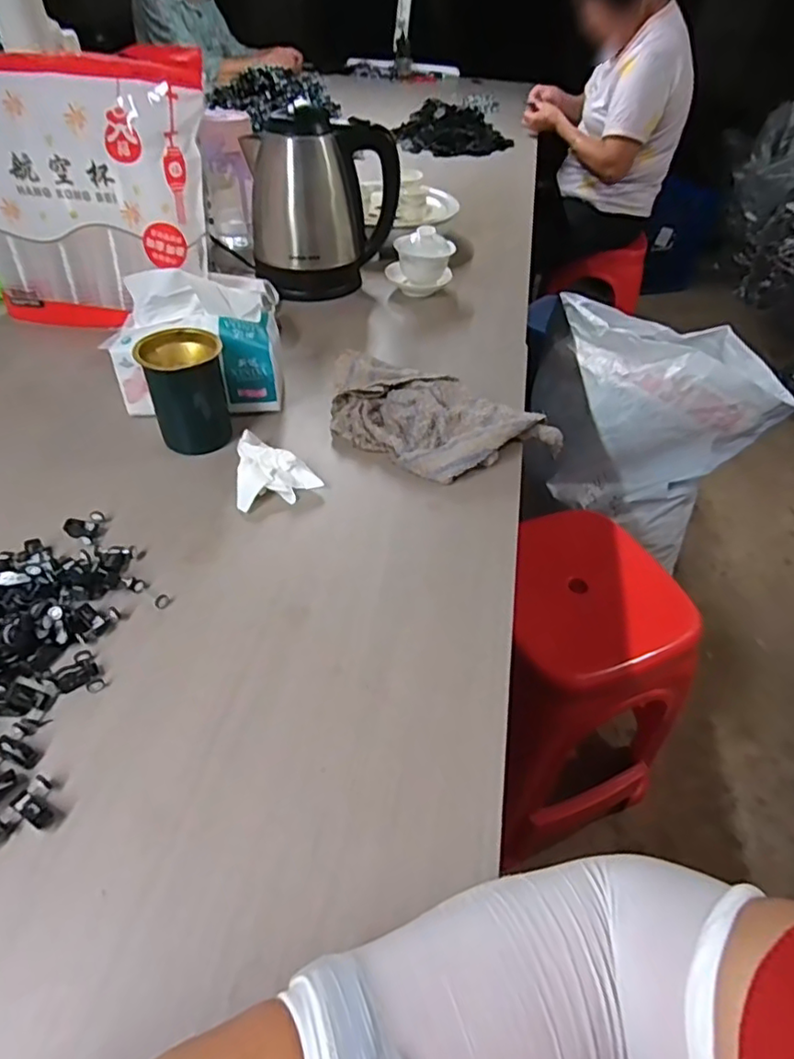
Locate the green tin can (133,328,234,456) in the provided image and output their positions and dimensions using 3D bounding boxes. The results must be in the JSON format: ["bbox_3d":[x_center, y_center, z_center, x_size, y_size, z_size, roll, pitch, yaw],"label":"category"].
[{"bbox_3d":[-0.209,-0.137,0.580,0.073,0.101,0.070,2,46,-3],"label":"green tin can"}]

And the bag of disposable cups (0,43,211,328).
[{"bbox_3d":[-0.372,-0.392,0.694,0.303,0.284,0.080,2,46,-3],"label":"bag of disposable cups"}]

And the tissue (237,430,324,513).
[{"bbox_3d":[-0.120,-0.060,0.557,0.076,0.027,0.083,-14,49,-17],"label":"tissue"}]

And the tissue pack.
[{"bbox_3d":[-0.208,-0.196,0.612,0.167,0.135,0.084,-1,46,-6],"label":"tissue pack"}]

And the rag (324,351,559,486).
[{"bbox_3d":[0.042,-0.109,0.603,0.244,0.050,0.125,15,47,10],"label":"rag"}]

